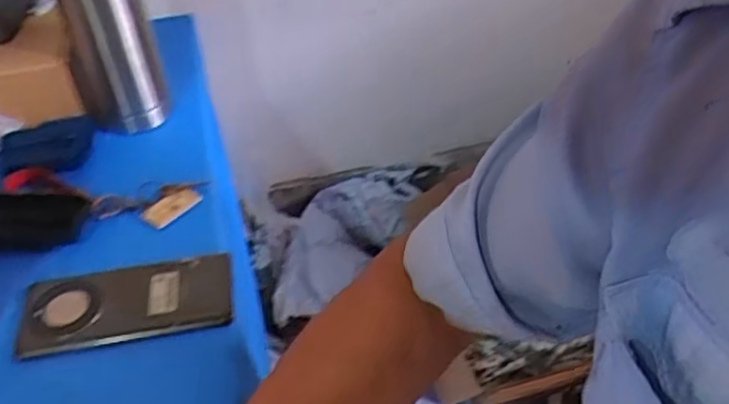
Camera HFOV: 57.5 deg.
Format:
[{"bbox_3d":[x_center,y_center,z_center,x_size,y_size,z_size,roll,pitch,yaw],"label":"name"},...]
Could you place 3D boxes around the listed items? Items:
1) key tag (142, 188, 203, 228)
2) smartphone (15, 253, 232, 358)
[{"bbox_3d":[-0.178,0.004,0.617,0.052,0.008,0.023,-35,85,-17],"label":"key tag"},{"bbox_3d":[-0.190,0.078,0.532,0.162,0.014,0.073,-8,42,-4],"label":"smartphone"}]

